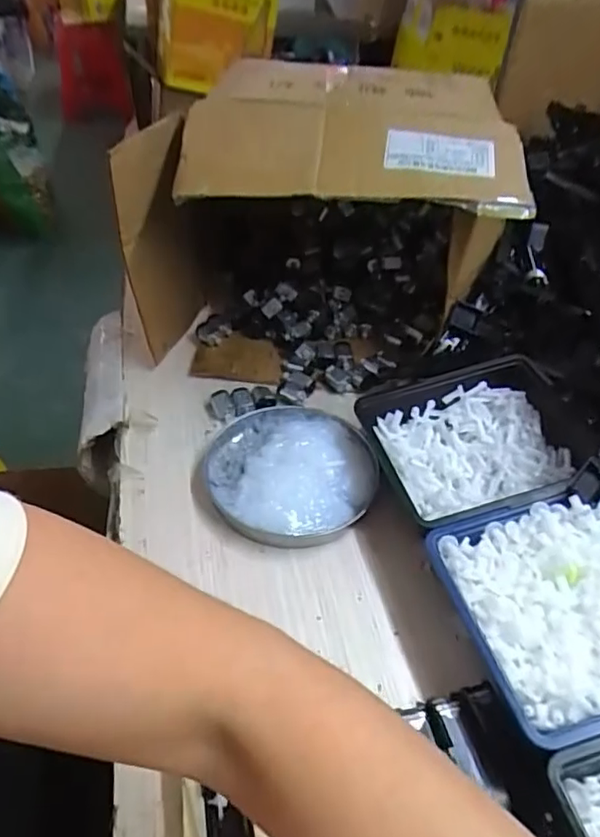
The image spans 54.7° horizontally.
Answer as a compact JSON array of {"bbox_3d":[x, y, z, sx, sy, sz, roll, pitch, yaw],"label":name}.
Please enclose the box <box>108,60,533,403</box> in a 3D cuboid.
[{"bbox_3d":[0.016,-0.198,0.588,0.340,0.229,0.259,4,43,1],"label":"box"}]

